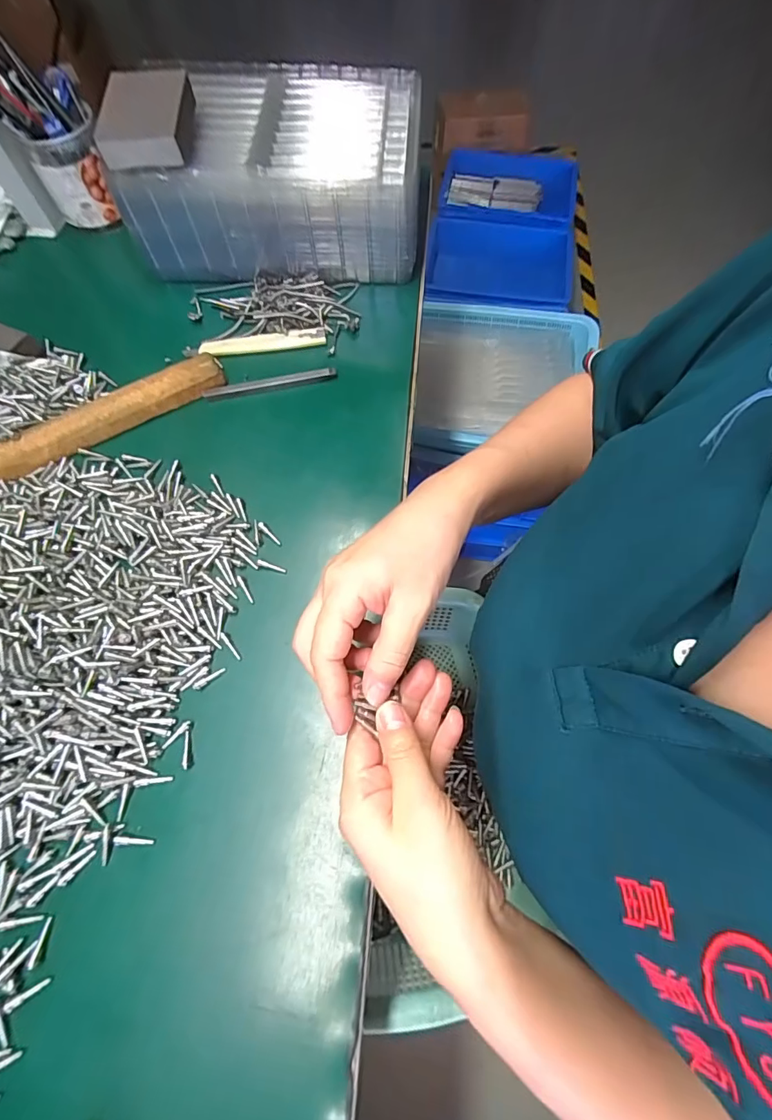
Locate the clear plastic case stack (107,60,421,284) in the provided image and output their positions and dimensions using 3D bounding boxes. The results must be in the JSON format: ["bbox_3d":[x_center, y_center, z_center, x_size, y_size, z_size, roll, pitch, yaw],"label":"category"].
[{"bbox_3d":[-0.109,-0.390,0.490,0.276,0.118,0.168,0,67,-1],"label":"clear plastic case stack"}]

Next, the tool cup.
[{"bbox_3d":[-0.330,-0.422,0.502,0.073,0.101,0.073,-19,69,-9],"label":"tool cup"}]

